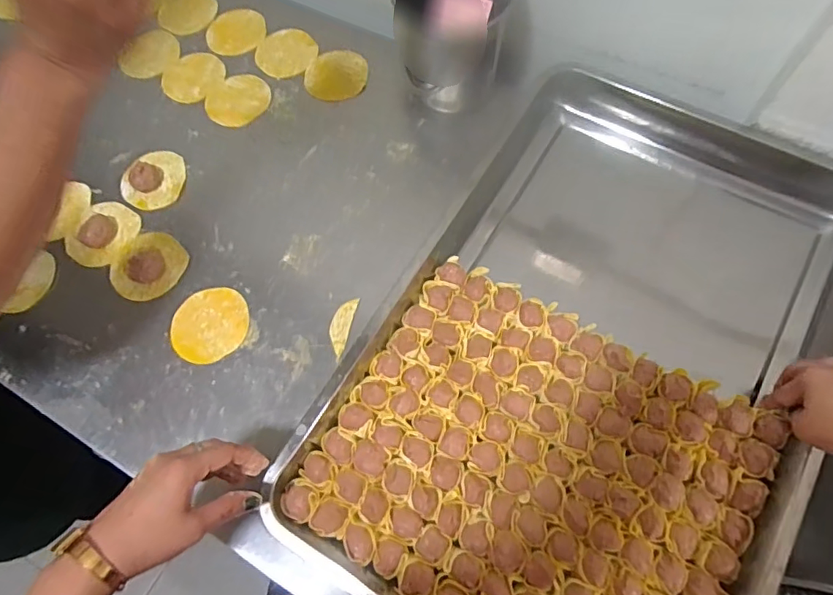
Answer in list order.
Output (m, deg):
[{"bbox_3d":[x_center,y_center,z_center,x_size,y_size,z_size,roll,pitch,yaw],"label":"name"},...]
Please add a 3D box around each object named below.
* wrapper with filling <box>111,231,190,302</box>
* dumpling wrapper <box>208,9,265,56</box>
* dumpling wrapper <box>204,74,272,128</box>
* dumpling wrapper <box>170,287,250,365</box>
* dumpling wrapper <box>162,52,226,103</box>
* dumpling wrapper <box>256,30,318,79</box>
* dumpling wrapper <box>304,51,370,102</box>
[{"bbox_3d":[-0.304,-0.037,0.596,0.074,0.010,0.081,-1,67,3],"label":"wrapper with filling"},{"bbox_3d":[-0.249,-0.367,0.733,0.078,0.005,0.081,-1,68,4],"label":"dumpling wrapper"},{"bbox_3d":[-0.231,-0.256,0.689,0.070,0.005,0.082,37,74,17],"label":"dumpling wrapper"},{"bbox_3d":[-0.222,0.030,0.569,0.078,0.004,0.082,1,74,-2],"label":"dumpling wrapper"},{"bbox_3d":[-0.300,-0.295,0.708,0.074,0.006,0.083,38,71,14],"label":"dumpling wrapper"},{"bbox_3d":[-0.175,-0.331,0.714,0.082,0.005,0.073,-31,69,-9],"label":"dumpling wrapper"},{"bbox_3d":[-0.104,-0.292,0.693,0.079,0.004,0.079,-1,67,3],"label":"dumpling wrapper"}]

